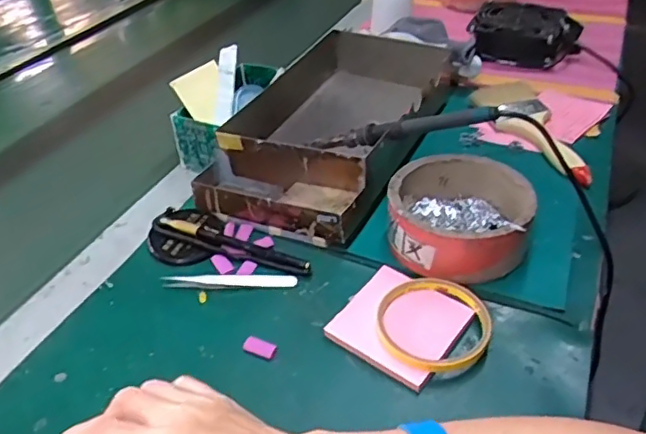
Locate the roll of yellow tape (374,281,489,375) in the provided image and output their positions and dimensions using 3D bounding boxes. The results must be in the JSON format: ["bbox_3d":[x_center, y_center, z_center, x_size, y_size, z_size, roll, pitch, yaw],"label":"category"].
[{"bbox_3d":[0.084,0.084,0.446,0.085,0.018,0.085,-2,39,1],"label":"roll of yellow tape"}]

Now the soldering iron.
[{"bbox_3d":[0.073,-0.082,0.557,0.195,0.019,0.023,-5,33,35],"label":"soldering iron"}]

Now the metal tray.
[{"bbox_3d":[0.024,-0.107,0.644,0.179,0.073,0.344,16,43,22],"label":"metal tray"}]

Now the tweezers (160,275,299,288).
[{"bbox_3d":[-0.080,0.055,0.500,0.113,0.007,0.012,-2,39,1],"label":"tweezers"}]

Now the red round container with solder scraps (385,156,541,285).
[{"bbox_3d":[0.121,-0.003,0.523,0.119,0.058,0.123,-2,39,1],"label":"red round container with solder scraps"}]

